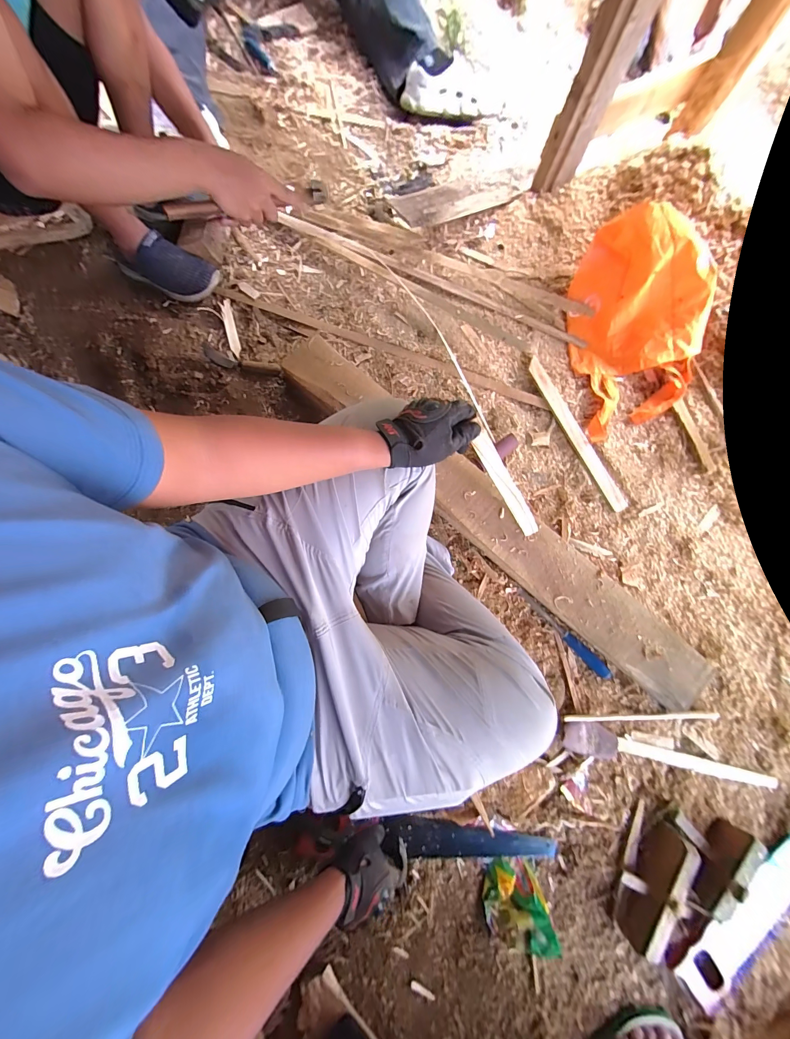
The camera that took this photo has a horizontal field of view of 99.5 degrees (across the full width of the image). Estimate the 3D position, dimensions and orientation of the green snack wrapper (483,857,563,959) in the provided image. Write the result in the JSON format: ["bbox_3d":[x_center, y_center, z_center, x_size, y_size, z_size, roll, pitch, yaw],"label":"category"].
[{"bbox_3d":[0.213,0.683,0.591,0.106,0.036,0.132,-11,79,-3],"label":"green snack wrapper"}]

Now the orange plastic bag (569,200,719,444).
[{"bbox_3d":[0.573,-0.444,0.759,0.259,0.202,0.445,-8,79,1],"label":"orange plastic bag"}]

